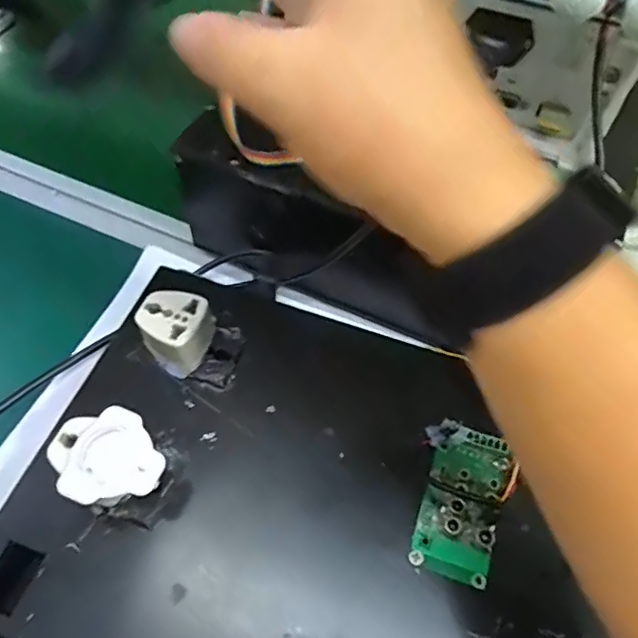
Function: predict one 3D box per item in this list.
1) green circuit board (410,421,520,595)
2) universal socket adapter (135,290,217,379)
[{"bbox_3d":[0.079,0.096,0.296,0.046,0.020,0.074,14,55,6],"label":"green circuit board"},{"bbox_3d":[-0.085,0.005,0.341,0.038,0.035,0.043,31,59,17],"label":"universal socket adapter"}]

